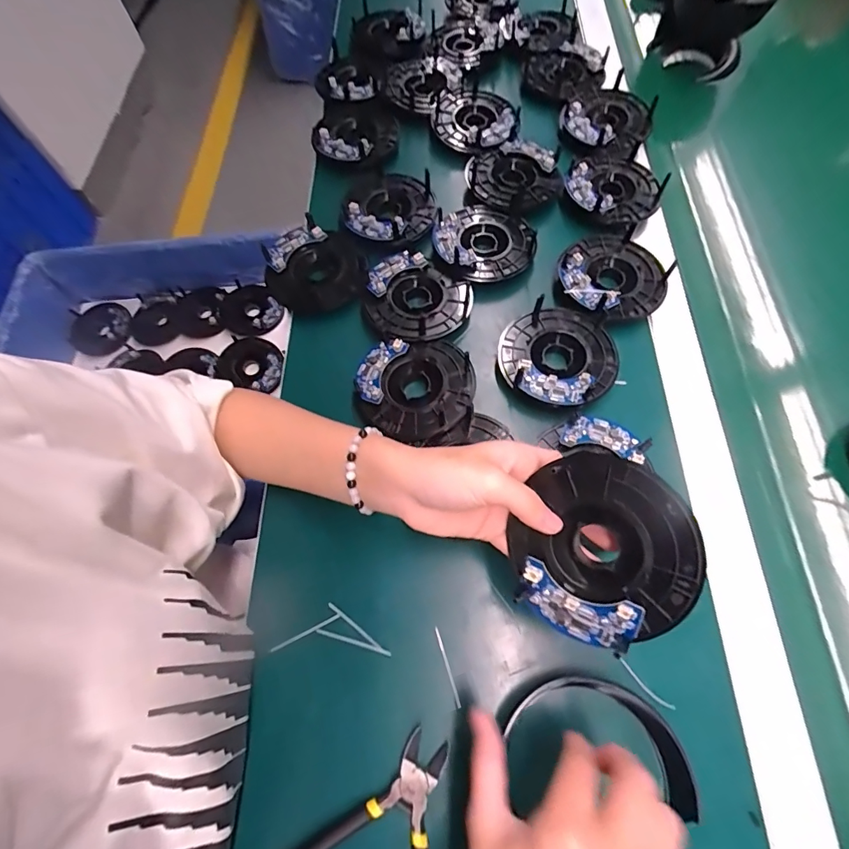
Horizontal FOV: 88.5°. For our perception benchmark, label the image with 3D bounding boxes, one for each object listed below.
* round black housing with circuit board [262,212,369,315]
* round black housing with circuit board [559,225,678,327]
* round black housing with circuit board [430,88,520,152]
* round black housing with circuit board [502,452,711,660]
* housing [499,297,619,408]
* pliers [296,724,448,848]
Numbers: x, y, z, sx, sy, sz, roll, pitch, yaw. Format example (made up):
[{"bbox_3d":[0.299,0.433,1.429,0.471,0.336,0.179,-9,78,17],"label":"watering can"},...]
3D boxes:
[{"bbox_3d":[-0.109,-0.159,0.440,0.098,0.027,0.090,-9,66,-2],"label":"round black housing with circuit board"},{"bbox_3d":[0.182,-0.145,0.415,0.110,0.017,0.096,-37,70,-14],"label":"round black housing with circuit board"},{"bbox_3d":[0.059,-0.363,0.512,0.096,0.021,0.117,-10,66,-3],"label":"round black housing with circuit board"},{"bbox_3d":[0.098,0.071,0.245,0.094,0.014,0.101,-3,84,26],"label":"round black housing with circuit board"},{"bbox_3d":[0.118,-0.064,0.383,0.099,0.016,0.101,-1,66,2],"label":"housing"},{"bbox_3d":[-0.030,0.264,0.266,0.113,0.018,0.132,23,69,11],"label":"pliers"}]

